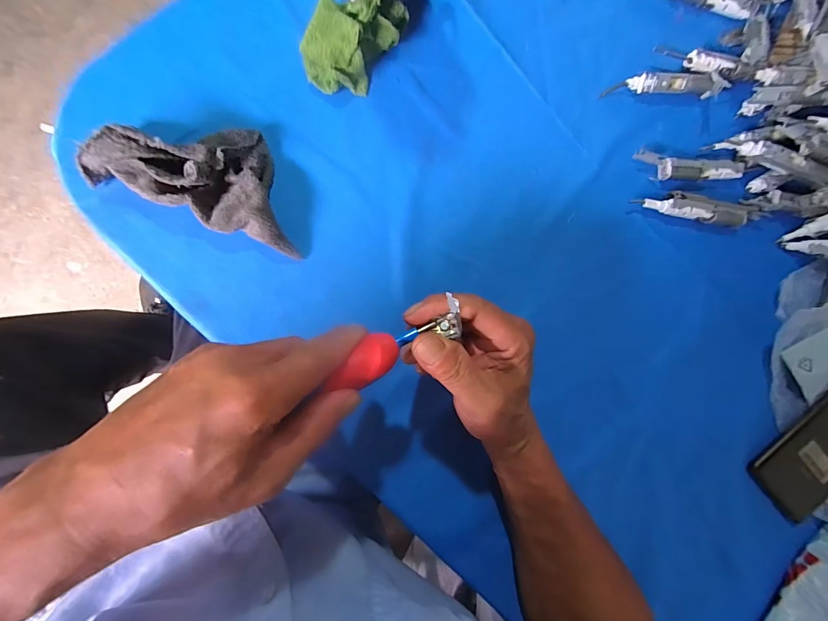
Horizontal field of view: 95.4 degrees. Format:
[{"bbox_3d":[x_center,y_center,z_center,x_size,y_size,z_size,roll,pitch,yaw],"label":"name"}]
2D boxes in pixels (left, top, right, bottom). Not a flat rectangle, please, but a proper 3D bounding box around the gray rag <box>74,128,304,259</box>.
[{"bbox_3d":[-0.165,-0.114,0.304,0.165,0.041,0.088,18,84,-5],"label":"gray rag"}]

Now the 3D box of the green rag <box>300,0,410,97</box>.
[{"bbox_3d":[-0.054,-0.241,0.329,0.063,0.035,0.104,33,83,-4],"label":"green rag"}]

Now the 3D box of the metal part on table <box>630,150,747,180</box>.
[{"bbox_3d":[0.275,-0.142,0.373,0.109,0.017,0.026,3,86,-7],"label":"metal part on table"}]

